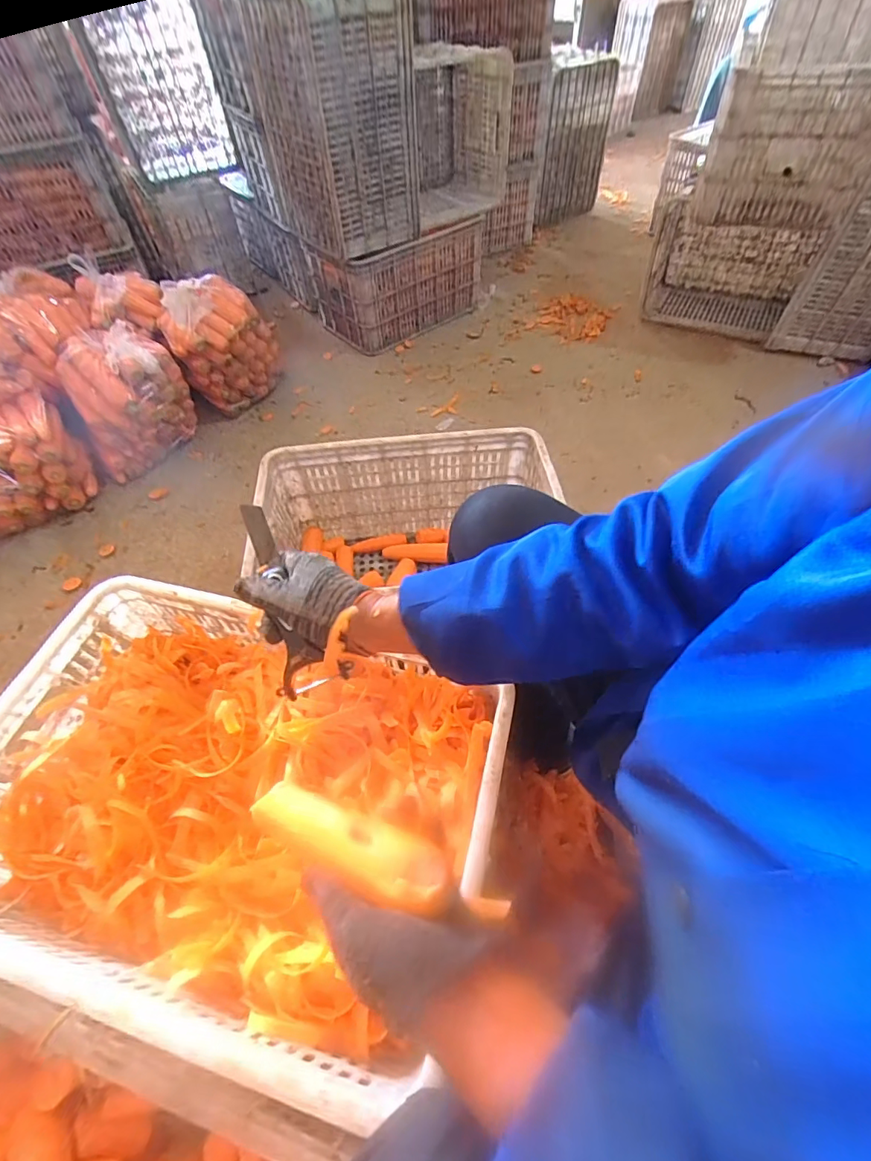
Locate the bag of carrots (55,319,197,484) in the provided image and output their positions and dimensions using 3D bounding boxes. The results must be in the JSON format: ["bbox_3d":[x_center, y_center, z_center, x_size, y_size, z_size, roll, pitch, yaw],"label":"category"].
[{"bbox_3d":[-0.807,-0.476,1.289,0.283,0.297,0.195,-31,59,-18],"label":"bag of carrots"}]

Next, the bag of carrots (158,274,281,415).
[{"bbox_3d":[-0.608,-0.682,1.407,0.276,0.319,0.212,-16,56,-9],"label":"bag of carrots"}]

